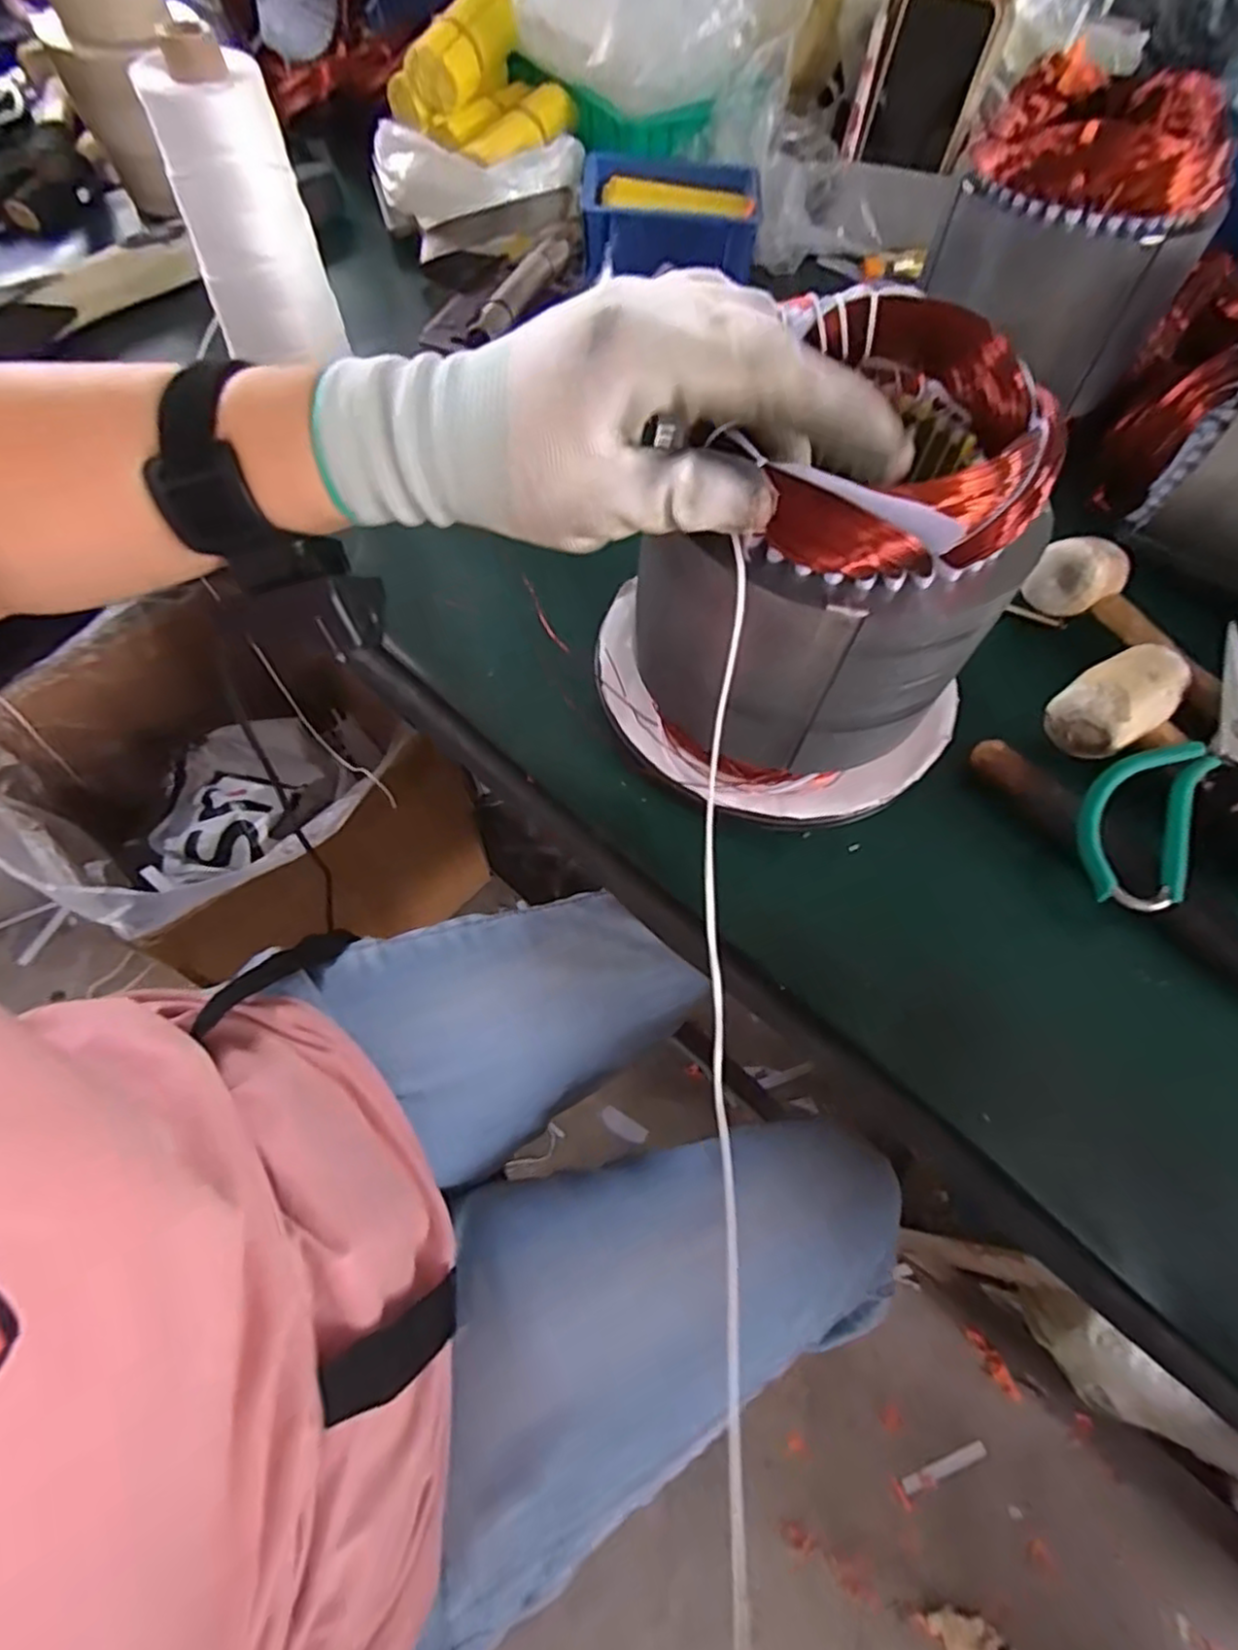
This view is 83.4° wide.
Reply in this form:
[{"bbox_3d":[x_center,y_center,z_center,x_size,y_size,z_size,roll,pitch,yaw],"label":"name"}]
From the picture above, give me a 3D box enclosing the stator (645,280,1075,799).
[{"bbox_3d":[0.086,-0.113,0.312,0.118,0.156,0.143,-9,63,-7],"label":"stator"}]

